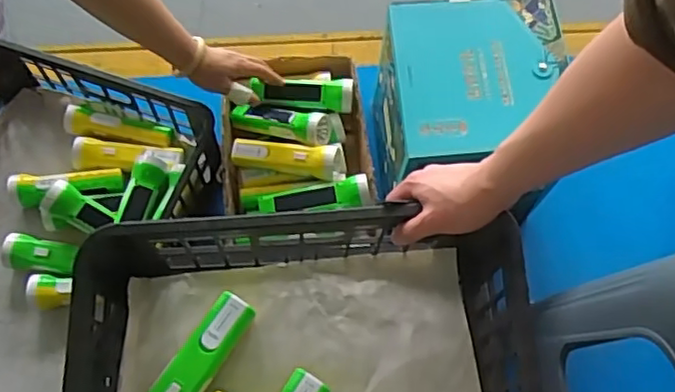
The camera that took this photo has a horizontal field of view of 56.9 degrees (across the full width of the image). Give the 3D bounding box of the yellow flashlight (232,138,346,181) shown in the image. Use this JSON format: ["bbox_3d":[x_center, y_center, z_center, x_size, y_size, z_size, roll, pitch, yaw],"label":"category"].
[{"bbox_3d":[-0.076,-0.061,0.960,0.175,0.049,0.047,9,60,6],"label":"yellow flashlight"}]

